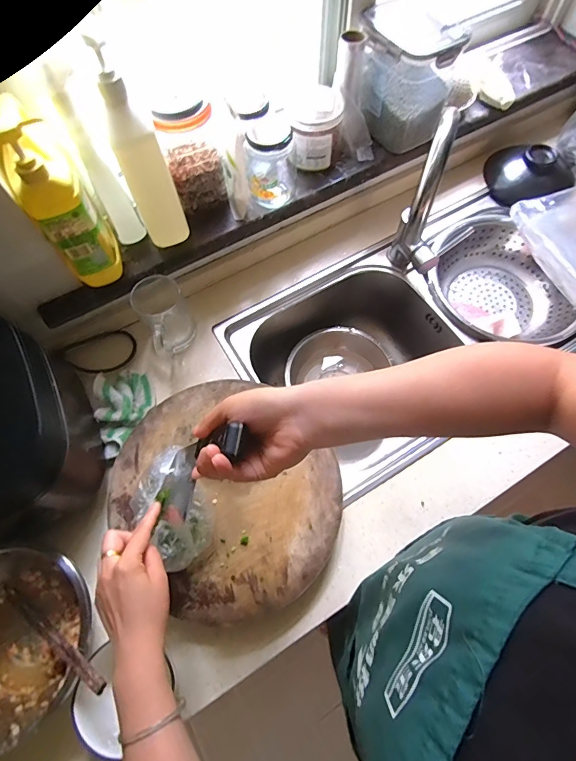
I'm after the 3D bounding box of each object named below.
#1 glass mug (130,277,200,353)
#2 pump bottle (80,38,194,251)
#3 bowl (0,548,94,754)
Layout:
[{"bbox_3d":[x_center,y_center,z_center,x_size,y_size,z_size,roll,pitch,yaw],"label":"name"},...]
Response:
[{"bbox_3d":[-0.201,-0.100,0.674,0.083,0.123,0.102,-29,69,-11],"label":"glass mug"},{"bbox_3d":[-0.202,-0.296,0.574,0.067,0.263,0.052,-20,68,-8],"label":"pump bottle"},{"bbox_3d":[-0.343,0.327,0.499,0.202,0.097,0.195,0,67,1],"label":"bowl"}]

